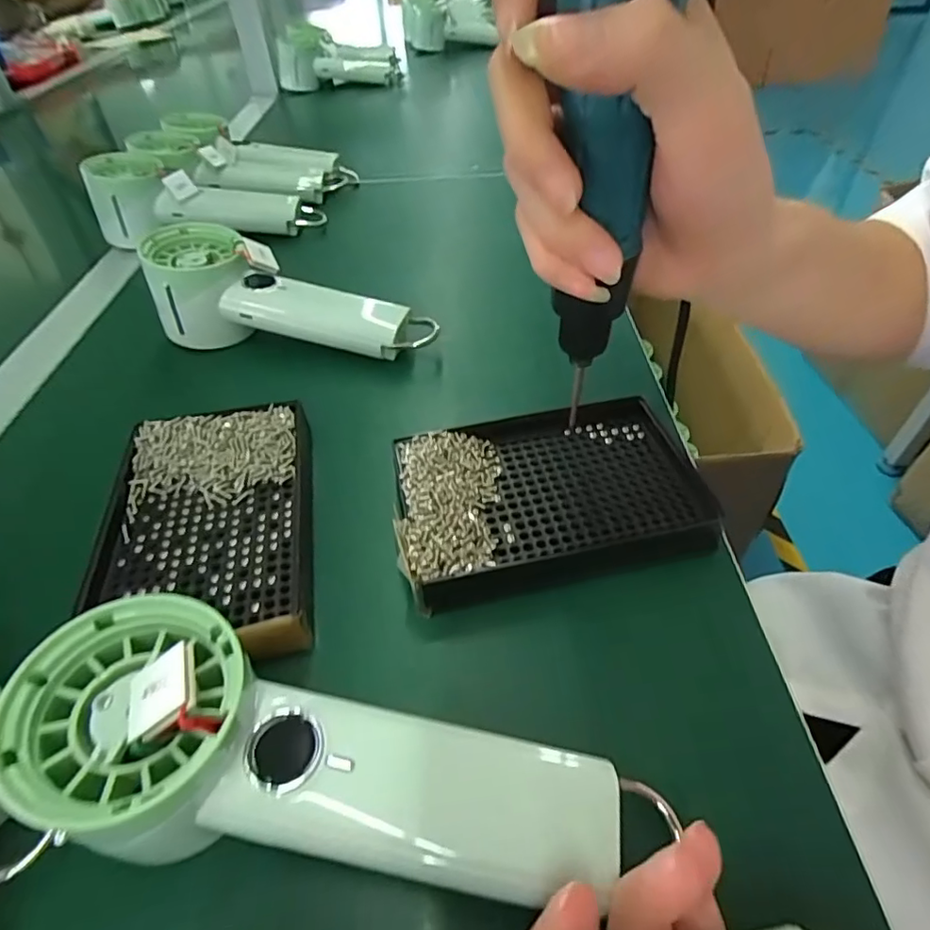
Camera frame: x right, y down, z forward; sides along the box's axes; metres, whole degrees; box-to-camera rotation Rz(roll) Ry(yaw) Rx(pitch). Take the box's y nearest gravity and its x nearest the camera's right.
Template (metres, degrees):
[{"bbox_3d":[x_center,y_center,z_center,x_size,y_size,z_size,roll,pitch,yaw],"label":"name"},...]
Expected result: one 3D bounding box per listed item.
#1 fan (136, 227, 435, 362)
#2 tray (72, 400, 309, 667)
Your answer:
[{"bbox_3d":[-0.114,-0.114,0.378,0.190,0.065,0.064,5,47,7],"label":"fan"},{"bbox_3d":[-0.122,0.030,0.266,0.094,0.027,0.138,-9,46,-7],"label":"tray"}]

